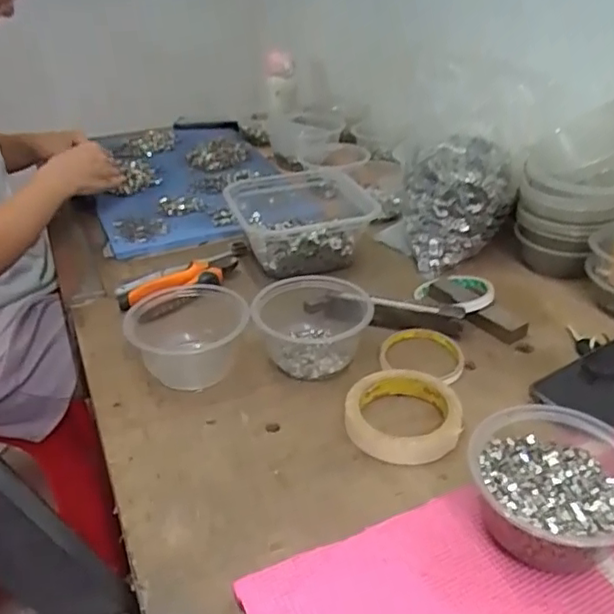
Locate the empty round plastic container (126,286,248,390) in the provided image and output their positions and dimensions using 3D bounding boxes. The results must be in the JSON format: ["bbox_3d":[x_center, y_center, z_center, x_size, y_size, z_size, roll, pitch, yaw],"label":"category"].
[{"bbox_3d":[-0.124,0.021,0.606,0.111,0.055,0.116,-1,33,1],"label":"empty round plastic container"}]

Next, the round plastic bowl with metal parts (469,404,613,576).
[{"bbox_3d":[0.174,0.123,0.420,0.110,0.054,0.120,-1,33,1],"label":"round plastic bowl with metal parts"}]

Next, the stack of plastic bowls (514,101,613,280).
[{"bbox_3d":[0.309,-0.130,0.710,0.113,0.183,0.100,10,34,19],"label":"stack of plastic bowls"}]

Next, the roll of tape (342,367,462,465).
[{"bbox_3d":[0.082,0.092,0.527,0.096,0.021,0.093,-1,33,1],"label":"roll of tape"}]

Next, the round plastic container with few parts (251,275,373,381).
[{"bbox_3d":[0.007,0.013,0.615,0.112,0.061,0.115,-1,33,1],"label":"round plastic container with few parts"}]

